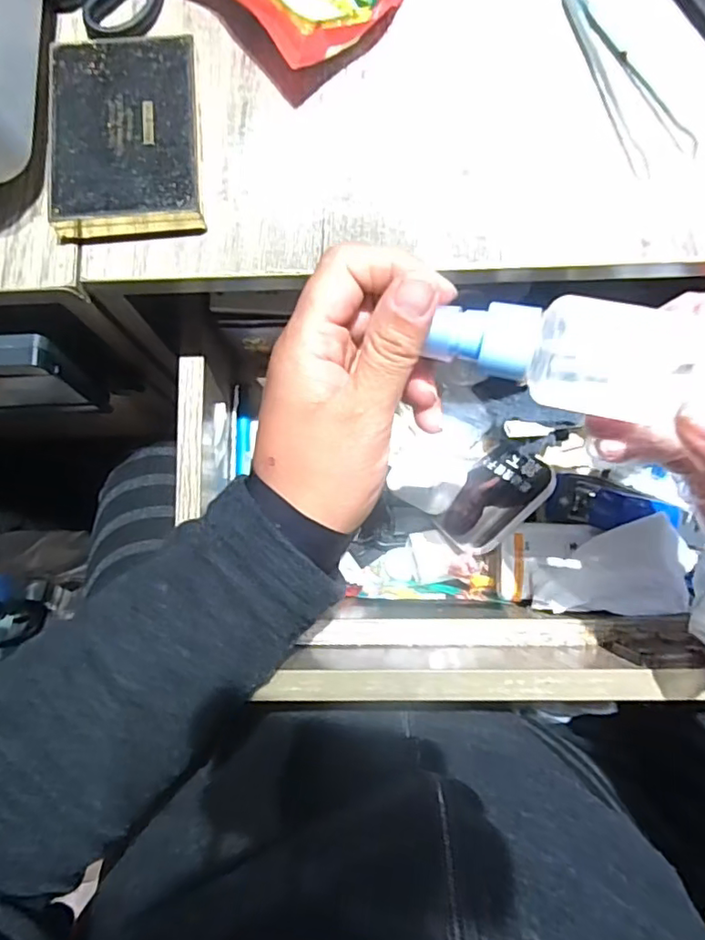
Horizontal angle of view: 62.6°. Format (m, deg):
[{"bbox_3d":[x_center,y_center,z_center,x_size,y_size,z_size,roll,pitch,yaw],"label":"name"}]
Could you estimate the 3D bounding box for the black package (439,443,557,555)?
[{"bbox_3d":[0.098,0.019,0.404,0.080,0.009,0.055,-46,41,-5],"label":"black package"}]

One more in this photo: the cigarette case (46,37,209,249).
[{"bbox_3d":[-0.112,-0.168,0.292,0.071,0.020,0.099,-2,81,1],"label":"cigarette case"}]

